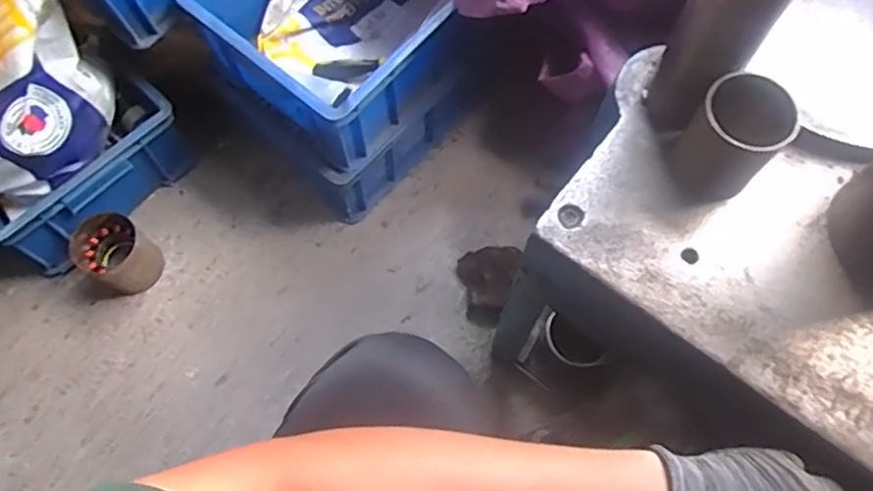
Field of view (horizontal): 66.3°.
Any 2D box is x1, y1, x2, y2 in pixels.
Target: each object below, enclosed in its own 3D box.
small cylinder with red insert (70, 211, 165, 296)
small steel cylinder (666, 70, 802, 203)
[{"bbox_3d":[-0.484,0.015,1.017,0.103,0.086,0.097,0,68,0],"label":"small cylinder with red insert"},{"bbox_3d":[0.236,-0.082,0.539,0.070,0.093,0.059,33,72,13],"label":"small steel cylinder"}]

